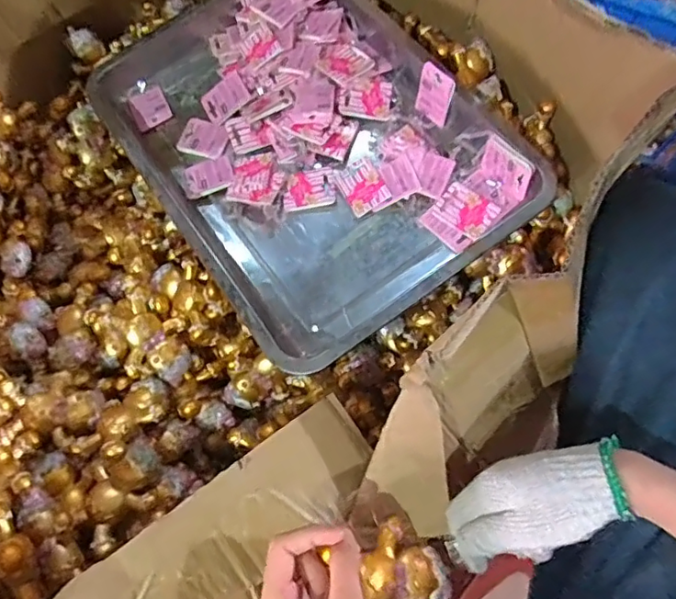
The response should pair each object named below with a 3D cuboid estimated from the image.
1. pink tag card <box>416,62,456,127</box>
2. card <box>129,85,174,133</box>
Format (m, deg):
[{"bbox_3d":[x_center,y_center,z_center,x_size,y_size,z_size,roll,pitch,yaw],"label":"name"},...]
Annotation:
[{"bbox_3d":[0.107,-0.227,0.630,0.004,0.057,0.047,-30,60,-28],"label":"pink tag card"},{"bbox_3d":[-0.237,-0.242,0.716,0.045,0.007,0.059,-26,74,-6],"label":"card"}]

